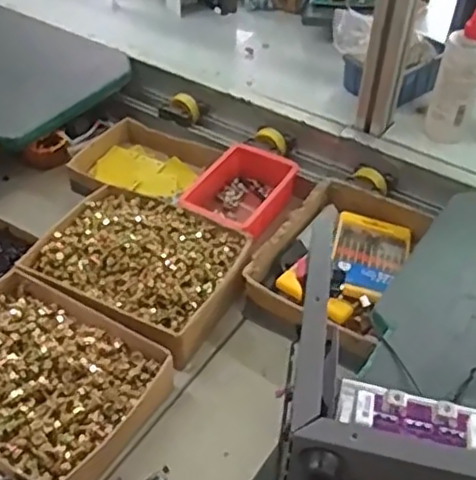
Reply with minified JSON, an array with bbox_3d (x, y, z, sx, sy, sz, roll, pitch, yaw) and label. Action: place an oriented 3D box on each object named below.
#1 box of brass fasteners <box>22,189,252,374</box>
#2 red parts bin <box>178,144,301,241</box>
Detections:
[{"bbox_3d":[-0.105,0.026,0.725,0.214,0.043,0.170,24,48,21],"label":"box of brass fasteners"},{"bbox_3d":[0.006,-0.053,0.818,0.108,0.051,0.153,26,48,22],"label":"red parts bin"}]

